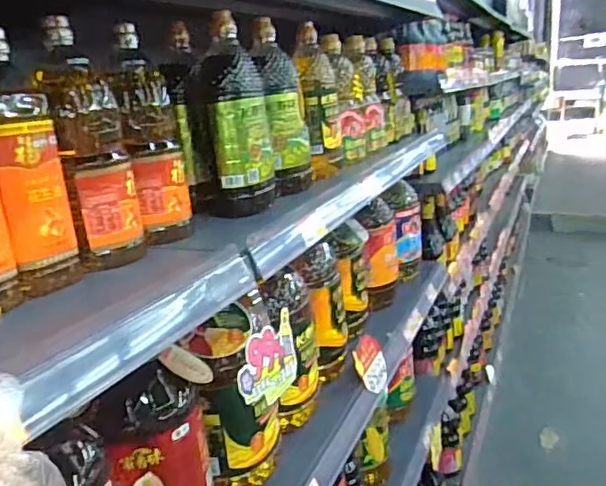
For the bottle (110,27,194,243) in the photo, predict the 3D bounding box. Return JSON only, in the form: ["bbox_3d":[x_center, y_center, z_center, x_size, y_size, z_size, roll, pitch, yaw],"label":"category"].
[{"bbox_3d":[-0.187,-0.129,0.738,0.071,0.255,0.073,-7,16,-13],"label":"bottle"}]

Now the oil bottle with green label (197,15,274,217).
[{"bbox_3d":[-0.099,-0.176,0.853,0.104,0.267,0.077,-4,16,-4],"label":"oil bottle with green label"}]

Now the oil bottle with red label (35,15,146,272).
[{"bbox_3d":[-0.233,-0.103,0.651,0.085,0.253,0.112,-8,16,-18],"label":"oil bottle with red label"}]

